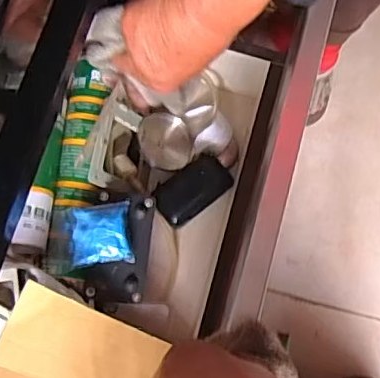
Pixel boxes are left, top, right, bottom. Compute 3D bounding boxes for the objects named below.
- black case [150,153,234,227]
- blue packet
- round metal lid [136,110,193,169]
[{"bbox_3d":[0.002,-0.001,0.546,0.075,0.026,0.048,-30,77,-10],"label":"black case"},{"bbox_3d":[-0.090,0.040,0.500,0.075,0.026,0.055,-7,75,-4],"label":"blue packet"},{"bbox_3d":[-0.025,-0.048,0.558,0.051,0.017,0.060,-17,76,-7],"label":"round metal lid"}]

